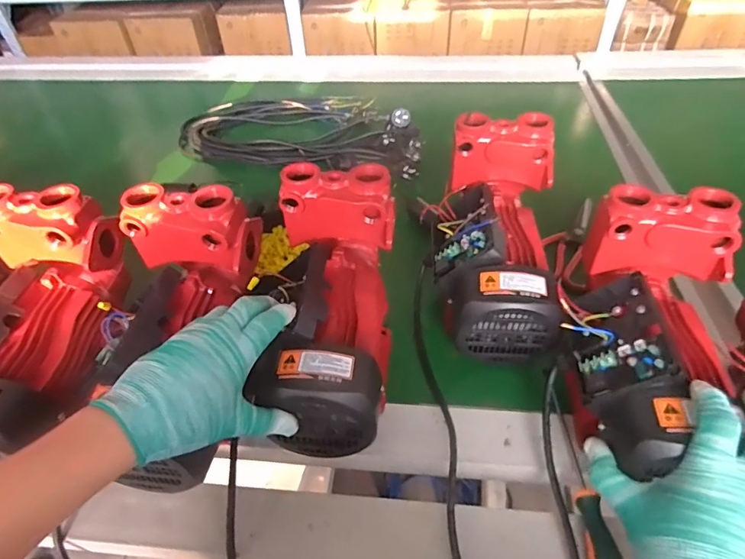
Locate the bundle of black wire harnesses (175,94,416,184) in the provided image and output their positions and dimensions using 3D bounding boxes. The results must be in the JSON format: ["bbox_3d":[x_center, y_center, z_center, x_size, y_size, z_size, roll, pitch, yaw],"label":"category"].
[{"bbox_3d":[-0.128,-0.308,0.944,0.509,0.057,0.302,19,50,20],"label":"bundle of black wire harnesses"}]

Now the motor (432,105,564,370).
[{"bbox_3d":[0.144,-0.051,0.570,0.138,0.136,0.277,3,70,6],"label":"motor"}]

